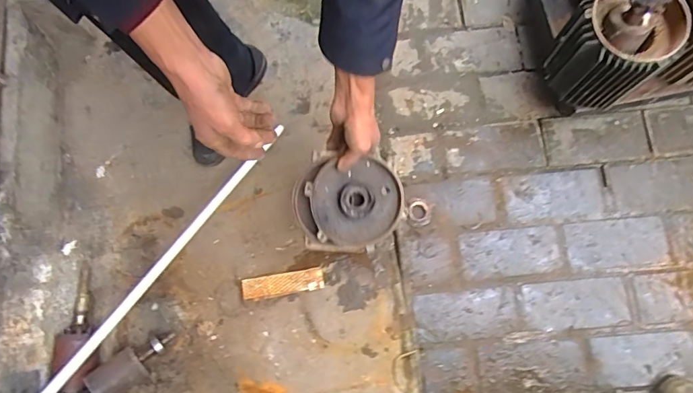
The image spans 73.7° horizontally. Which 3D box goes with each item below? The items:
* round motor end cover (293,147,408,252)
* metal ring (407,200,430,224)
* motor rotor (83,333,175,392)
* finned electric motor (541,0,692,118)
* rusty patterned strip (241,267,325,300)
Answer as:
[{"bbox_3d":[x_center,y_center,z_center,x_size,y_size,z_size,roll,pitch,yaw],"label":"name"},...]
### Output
[{"bbox_3d":[0.006,0.008,0.759,0.174,0.042,0.152,-2,78,0],"label":"round motor end cover"},{"bbox_3d":[0.165,0.036,1.053,0.052,0.013,0.049,0,78,0],"label":"metal ring"},{"bbox_3d":[-0.397,0.311,0.835,0.181,0.078,0.070,-37,80,-21],"label":"motor rotor"},{"bbox_3d":[0.511,-0.291,0.906,0.179,0.208,0.186,-21,78,-2],"label":"finned electric motor"},{"bbox_3d":[-0.124,0.169,0.898,0.156,0.016,0.040,-10,78,1],"label":"rusty patterned strip"}]

